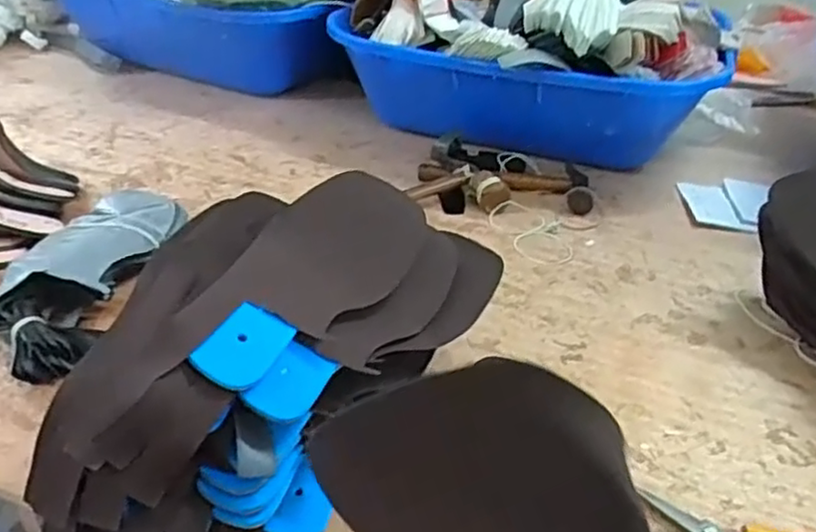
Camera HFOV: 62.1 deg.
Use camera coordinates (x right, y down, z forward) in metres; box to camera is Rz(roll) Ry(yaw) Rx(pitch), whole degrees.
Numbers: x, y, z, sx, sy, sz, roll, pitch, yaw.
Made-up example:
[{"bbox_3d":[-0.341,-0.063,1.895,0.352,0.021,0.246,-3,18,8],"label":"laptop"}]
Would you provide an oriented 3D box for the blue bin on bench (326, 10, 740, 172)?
[{"bbox_3d":[0.159,-0.255,1.027,0.560,0.176,0.296,16,36,19],"label":"blue bin on bench"}]

